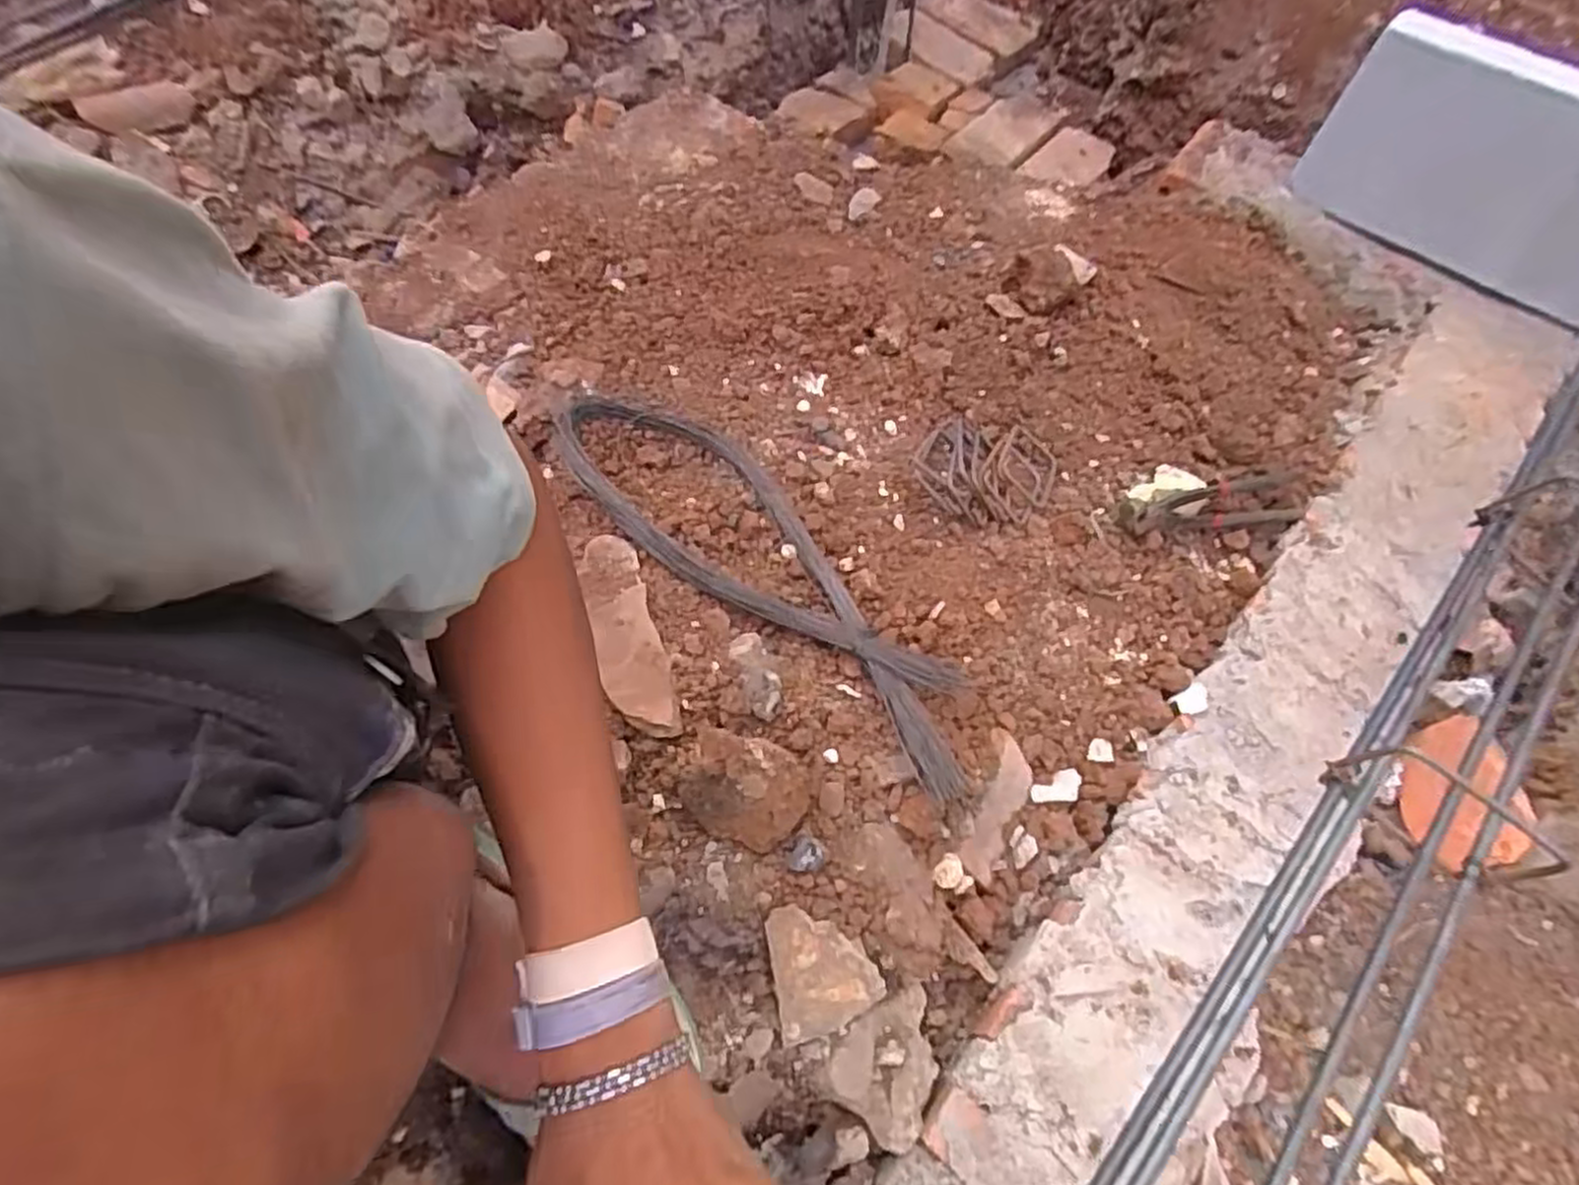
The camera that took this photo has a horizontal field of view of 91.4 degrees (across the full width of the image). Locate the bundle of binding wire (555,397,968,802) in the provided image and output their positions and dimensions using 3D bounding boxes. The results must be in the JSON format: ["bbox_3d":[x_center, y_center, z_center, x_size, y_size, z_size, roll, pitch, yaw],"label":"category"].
[{"bbox_3d":[-0.025,-0.034,0.638,0.472,0.060,0.134,41,66,17],"label":"bundle of binding wire"}]

